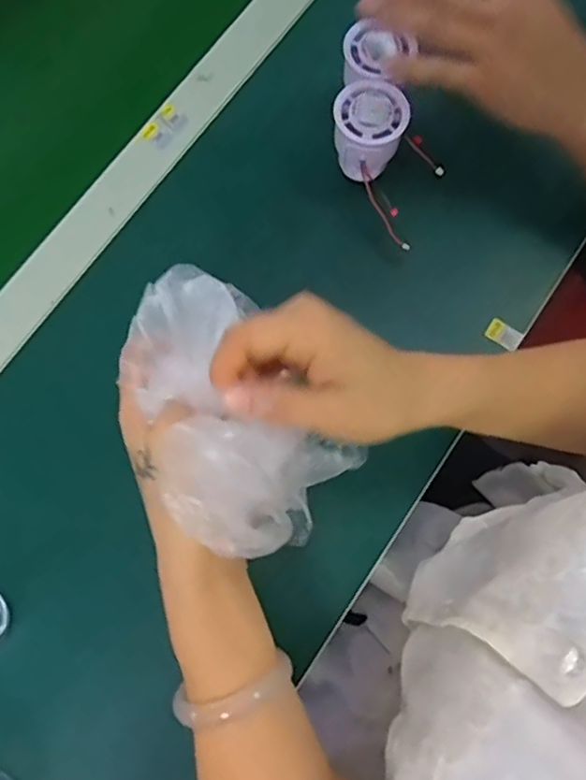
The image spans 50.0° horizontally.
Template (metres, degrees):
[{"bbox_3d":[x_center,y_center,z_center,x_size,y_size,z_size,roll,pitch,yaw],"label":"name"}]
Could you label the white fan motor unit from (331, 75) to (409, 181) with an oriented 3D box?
[{"bbox_3d":[0.054,-0.187,0.454,0.050,0.042,0.053,0,76,0],"label":"white fan motor unit"}]

